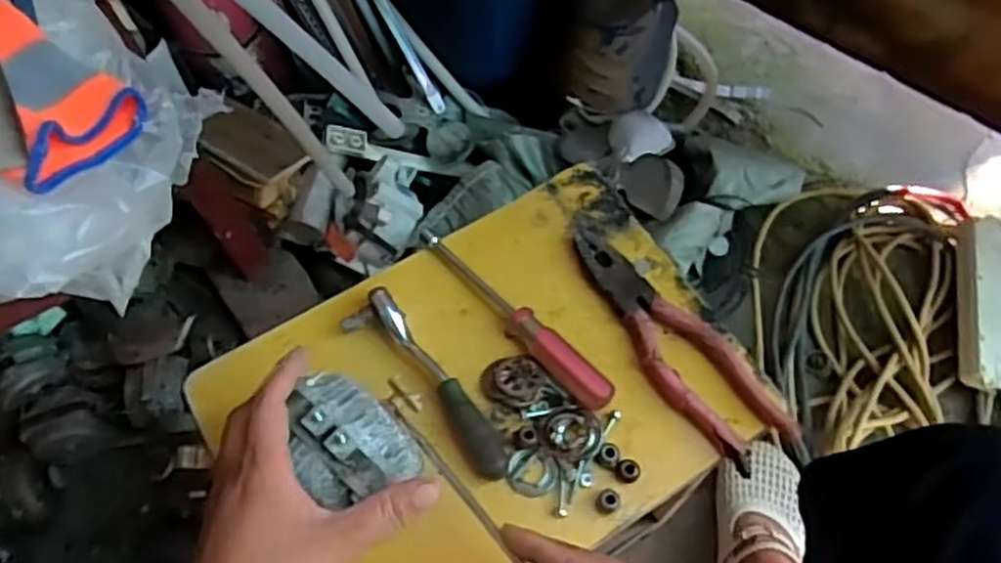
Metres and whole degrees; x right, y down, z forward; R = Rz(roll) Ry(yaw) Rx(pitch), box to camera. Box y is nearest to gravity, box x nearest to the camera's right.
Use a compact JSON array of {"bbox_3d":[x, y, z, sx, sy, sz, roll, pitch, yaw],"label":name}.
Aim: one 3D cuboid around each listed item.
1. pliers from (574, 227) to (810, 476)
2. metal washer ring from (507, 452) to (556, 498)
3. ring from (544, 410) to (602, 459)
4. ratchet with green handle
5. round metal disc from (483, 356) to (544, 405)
[{"bbox_3d":[0.118,0.041,0.526,0.062,0.017,0.206,-35,64,-16],"label":"pliers"},{"bbox_3d":[0.020,0.123,0.494,0.032,0.008,0.029,4,63,-5],"label":"metal washer ring"},{"bbox_3d":[0.047,0.097,0.499,0.035,0.013,0.030,-1,60,3],"label":"ring"},{"bbox_3d":[-0.050,0.067,0.508,0.039,0.022,0.149,-34,64,-15],"label":"ratchet with green handle"},{"bbox_3d":[0.008,0.065,0.520,0.040,0.009,0.035,-2,60,2],"label":"round metal disc"}]

